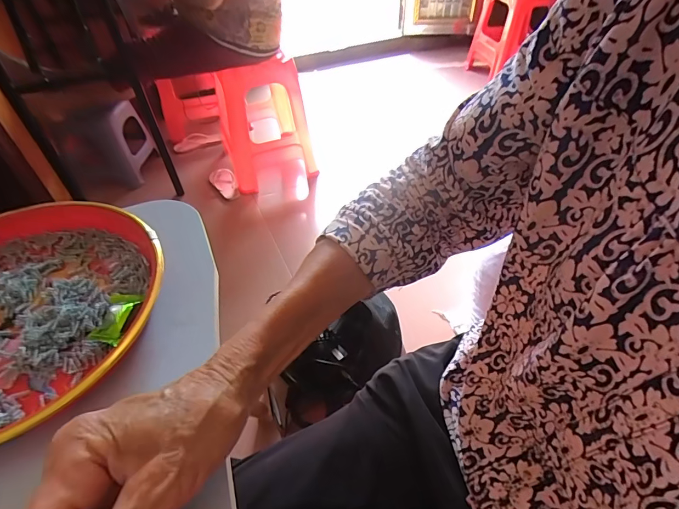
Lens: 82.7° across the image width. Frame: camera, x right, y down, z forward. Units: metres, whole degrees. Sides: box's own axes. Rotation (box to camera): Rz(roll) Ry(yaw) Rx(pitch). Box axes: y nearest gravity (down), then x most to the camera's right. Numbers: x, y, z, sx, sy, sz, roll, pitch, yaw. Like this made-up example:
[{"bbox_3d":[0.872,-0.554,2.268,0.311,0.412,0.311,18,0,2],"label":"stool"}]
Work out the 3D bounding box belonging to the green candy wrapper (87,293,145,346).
[{"bbox_3d":[-0.169,0.045,0.289,0.024,0.012,0.048,-2,45,1],"label":"green candy wrapper"}]

